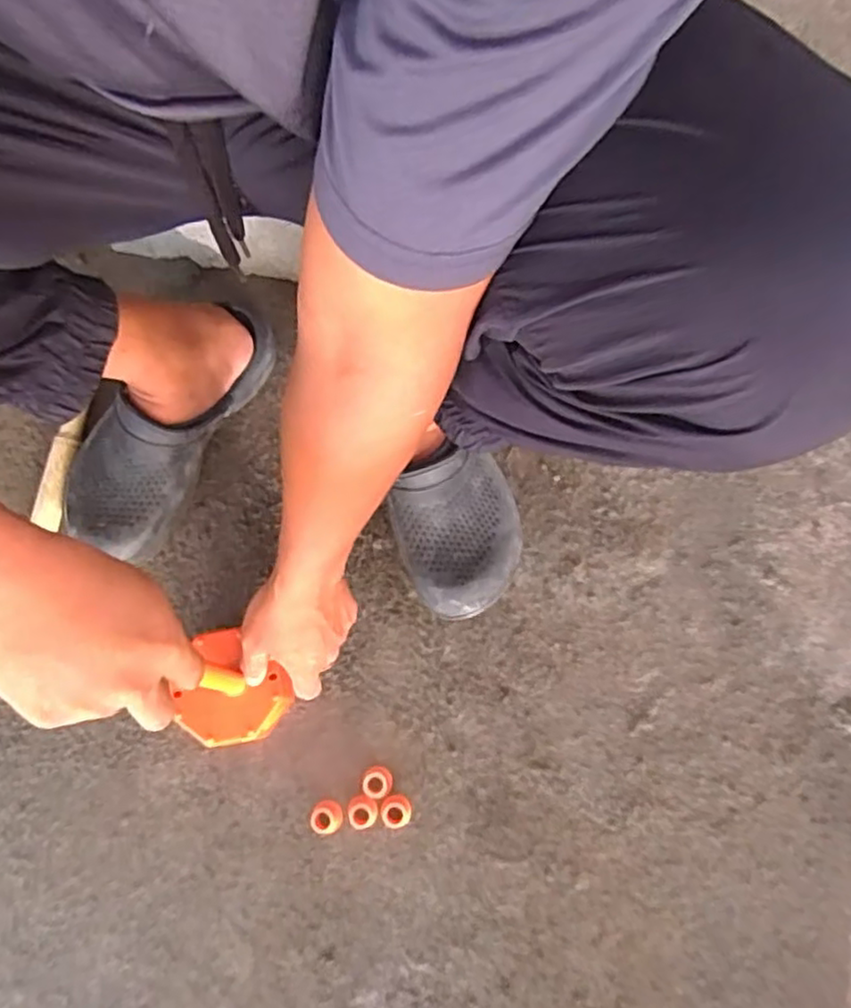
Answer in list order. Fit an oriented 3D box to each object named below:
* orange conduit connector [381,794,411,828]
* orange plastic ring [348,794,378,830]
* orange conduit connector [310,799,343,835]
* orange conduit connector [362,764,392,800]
[{"bbox_3d":[-0.026,0.274,0.610,0.026,0.021,0.026,0,75,0],"label":"orange conduit connector"},{"bbox_3d":[-0.056,0.276,0.613,0.026,0.019,0.027,0,75,0],"label":"orange plastic ring"},{"bbox_3d":[-0.088,0.280,0.611,0.026,0.020,0.026,0,75,0],"label":"orange conduit connector"},{"bbox_3d":[-0.043,0.251,0.619,0.026,0.020,0.028,0,75,0],"label":"orange conduit connector"}]

